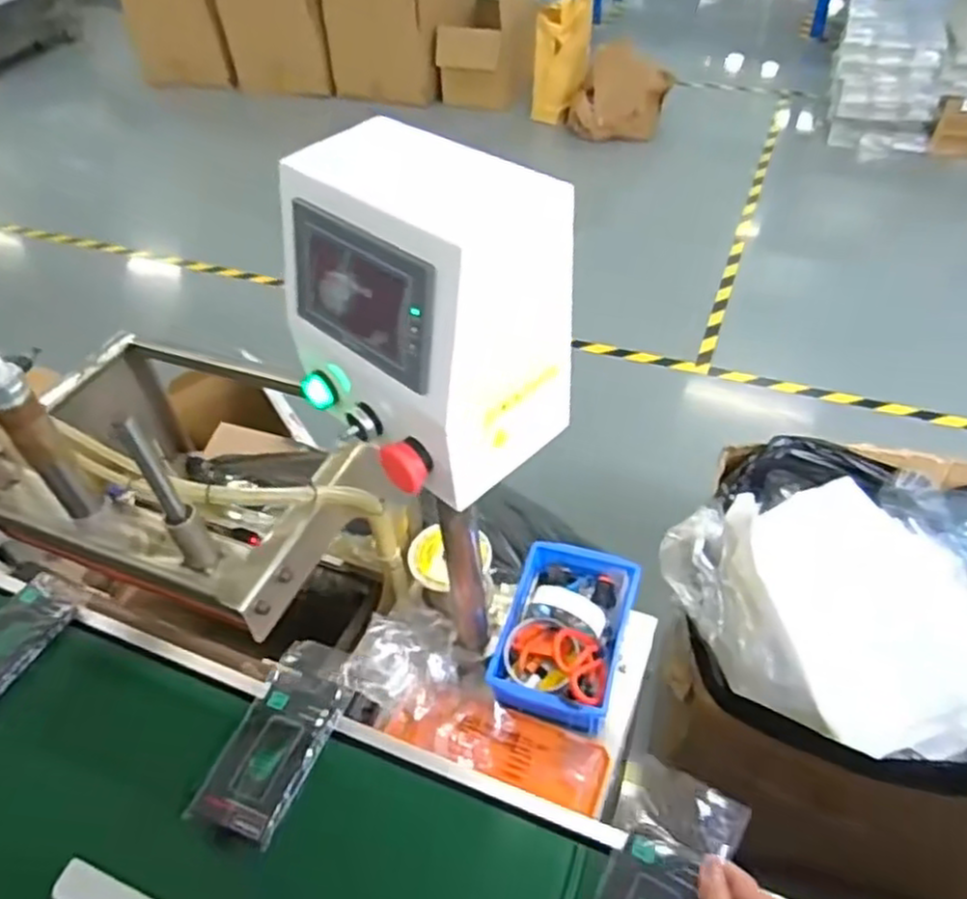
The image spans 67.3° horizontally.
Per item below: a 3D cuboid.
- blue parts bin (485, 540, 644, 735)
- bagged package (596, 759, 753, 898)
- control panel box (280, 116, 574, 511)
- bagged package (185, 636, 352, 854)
[{"bbox_3d":[0.099,0.211,0.867,0.143,0.058,0.219,13,48,16],"label":"blue parts bin"},{"bbox_3d":[0.131,0.357,0.583,0.098,0.010,0.190,15,63,35],"label":"bagged package"},{"bbox_3d":[-0.049,-0.098,0.524,0.147,0.191,0.183,-34,52,-25],"label":"control panel box"},{"bbox_3d":[-0.202,0.283,0.739,0.095,0.017,0.207,10,48,14],"label":"bagged package"}]

